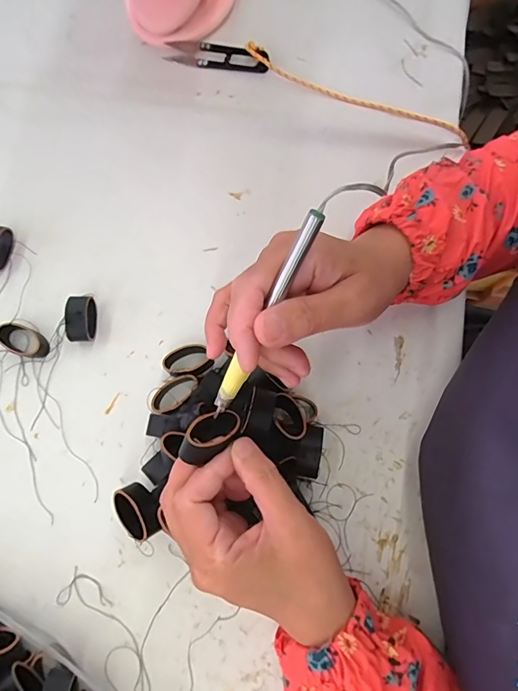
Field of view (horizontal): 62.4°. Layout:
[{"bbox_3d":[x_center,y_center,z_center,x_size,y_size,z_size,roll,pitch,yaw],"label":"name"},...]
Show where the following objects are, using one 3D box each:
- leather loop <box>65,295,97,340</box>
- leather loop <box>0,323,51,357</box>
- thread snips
[{"bbox_3d":[-0.146,-0.022,0.354,0.021,0.020,0.037,0,77,0],"label":"leather loop"},{"bbox_3d":[-0.197,-0.004,0.357,0.040,0.013,0.024,24,79,5],"label":"leather loop"},{"bbox_3d":[-0.040,-0.276,0.403,0.099,0.013,0.023,14,78,3],"label":"thread snips"}]

